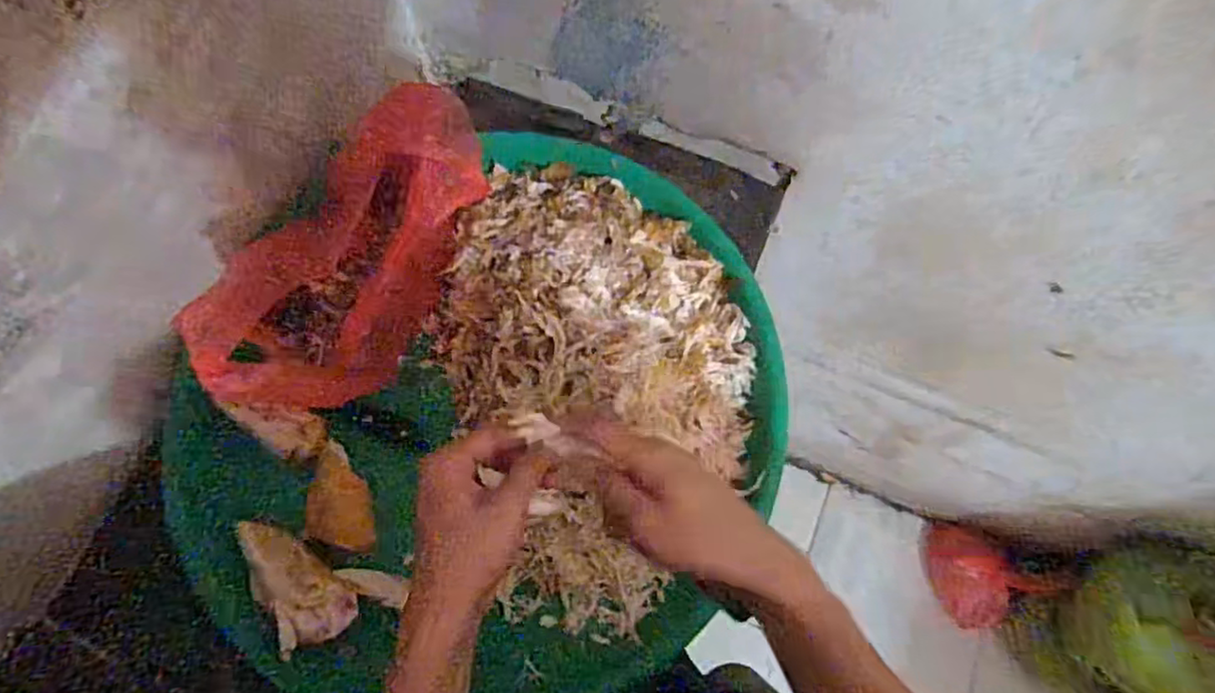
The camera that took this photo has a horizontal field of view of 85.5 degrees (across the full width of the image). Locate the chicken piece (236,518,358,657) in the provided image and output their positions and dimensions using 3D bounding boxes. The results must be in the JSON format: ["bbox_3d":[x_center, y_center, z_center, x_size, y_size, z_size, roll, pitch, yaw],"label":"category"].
[{"bbox_3d":[-0.286,0.206,0.594,0.064,0.027,0.140,-38,71,-15],"label":"chicken piece"}]

